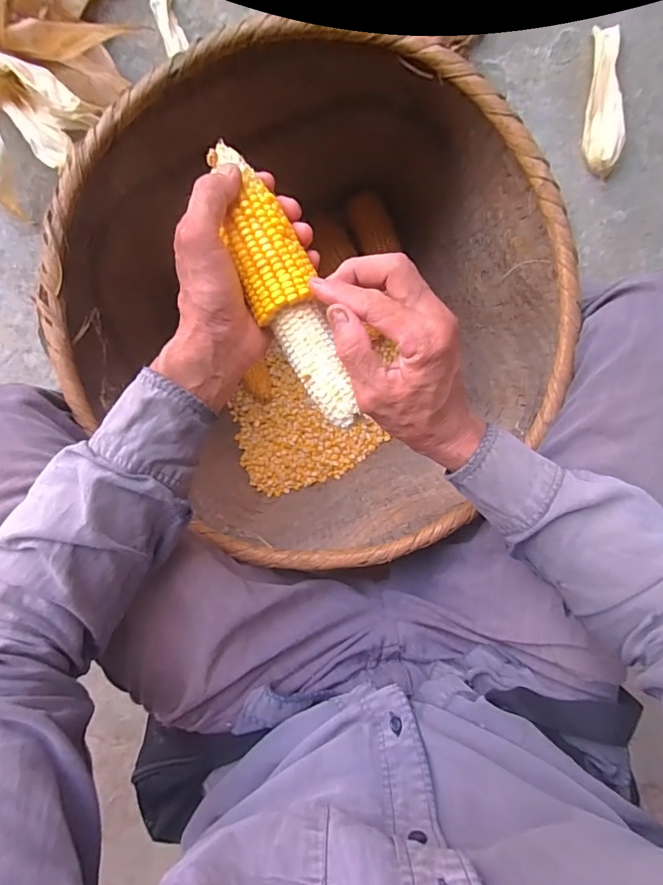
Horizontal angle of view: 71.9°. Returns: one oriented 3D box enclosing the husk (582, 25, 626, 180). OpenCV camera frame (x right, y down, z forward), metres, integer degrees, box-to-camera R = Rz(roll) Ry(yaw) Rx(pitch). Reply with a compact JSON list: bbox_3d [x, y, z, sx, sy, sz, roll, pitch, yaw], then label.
[{"bbox_3d":[0.443,-0.554,0.740,0.049,0.038,0.213,0,98,-1],"label":"husk"}]

